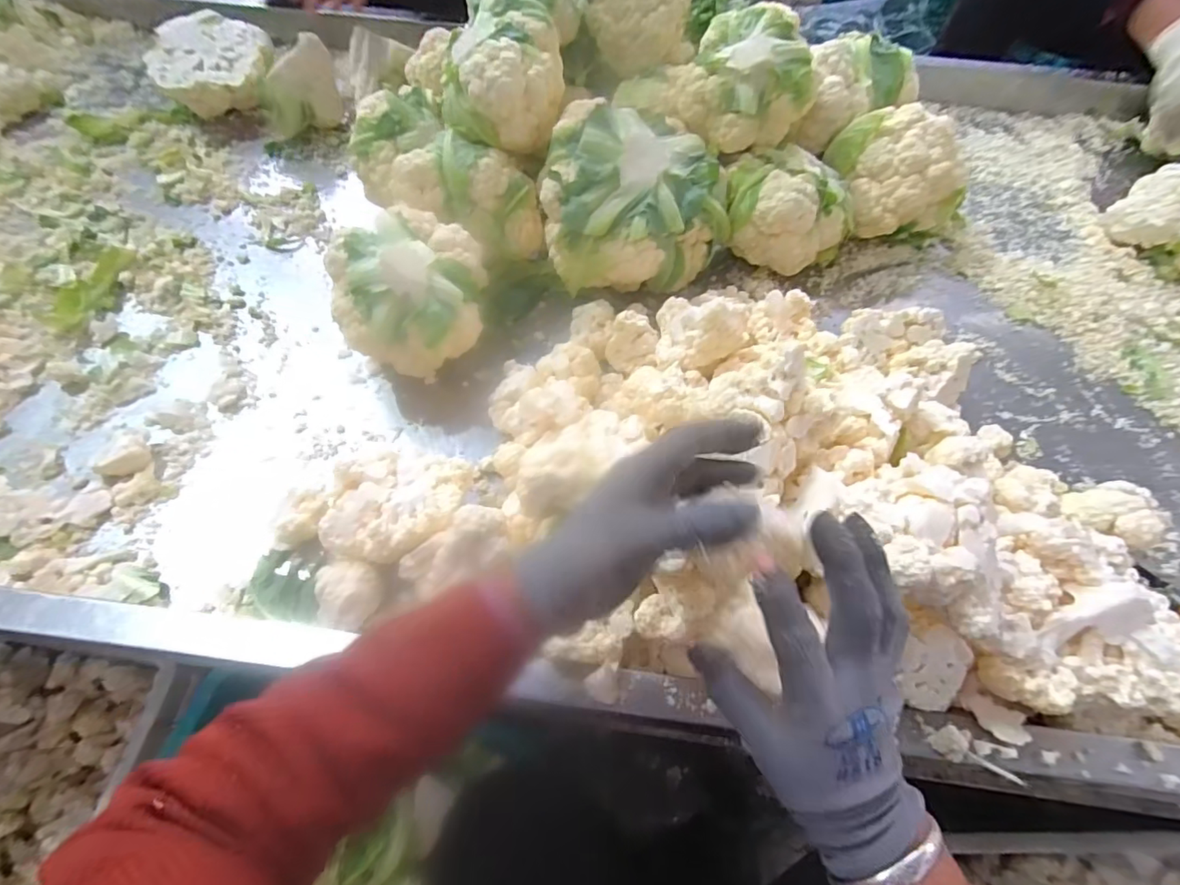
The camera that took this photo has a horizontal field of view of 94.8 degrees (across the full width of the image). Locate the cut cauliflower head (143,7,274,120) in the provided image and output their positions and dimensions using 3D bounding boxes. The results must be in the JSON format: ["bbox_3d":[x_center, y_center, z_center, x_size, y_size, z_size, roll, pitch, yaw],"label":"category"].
[{"bbox_3d":[-0.588,-0.589,0.858,0.175,0.094,0.149,-32,66,-20],"label":"cut cauliflower head"}]

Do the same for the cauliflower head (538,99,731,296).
[{"bbox_3d":[0.056,-0.268,0.619,0.213,0.138,0.146,4,58,0],"label":"cauliflower head"}]

